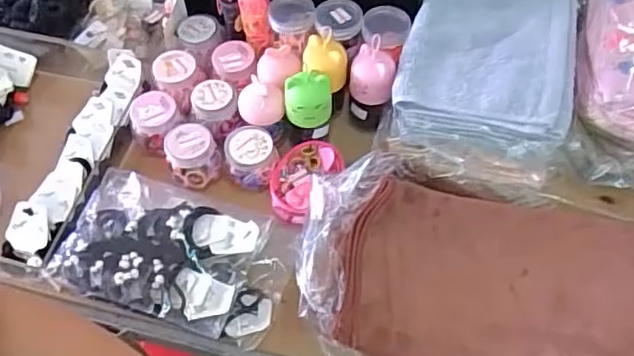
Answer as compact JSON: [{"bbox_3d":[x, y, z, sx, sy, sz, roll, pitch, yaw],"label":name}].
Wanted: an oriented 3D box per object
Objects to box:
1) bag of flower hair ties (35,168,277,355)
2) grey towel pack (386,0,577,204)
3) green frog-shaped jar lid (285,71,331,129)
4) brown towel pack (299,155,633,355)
[{"bbox_3d":[-0.147,0.079,0.612,0.220,0.051,0.142,15,60,10],"label":"bag of flower hair ties"},{"bbox_3d":[0.203,-0.161,0.701,0.179,0.077,0.375,12,60,8],"label":"grey towel pack"},{"bbox_3d":[-0.010,-0.086,0.655,0.049,0.045,0.042,-4,59,-1],"label":"green frog-shaped jar lid"},{"bbox_3d":[0.192,0.110,0.575,0.402,0.053,0.222,13,60,9],"label":"brown towel pack"}]

